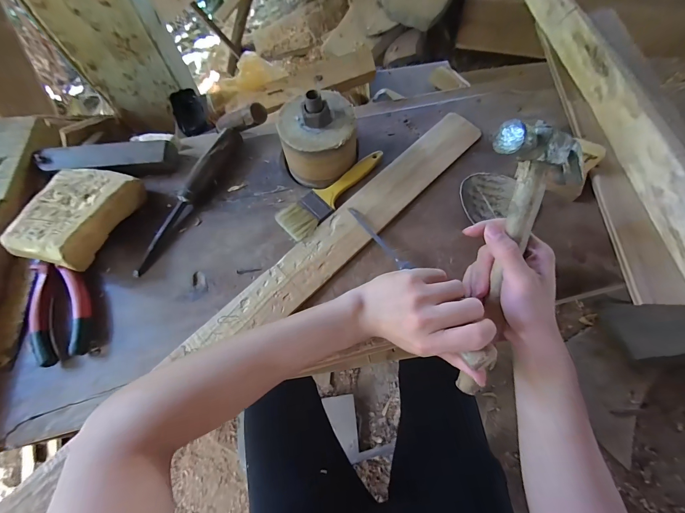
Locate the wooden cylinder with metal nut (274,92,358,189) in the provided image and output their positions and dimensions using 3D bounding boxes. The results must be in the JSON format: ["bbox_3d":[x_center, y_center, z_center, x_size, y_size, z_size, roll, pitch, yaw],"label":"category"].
[{"bbox_3d":[-0.031,-0.163,0.396,0.101,0.090,0.097,-11,69,-5],"label":"wooden cylinder with metal nut"}]

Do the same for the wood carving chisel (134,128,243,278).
[{"bbox_3d":[-0.212,-0.083,0.404,0.025,0.032,0.230,29,71,10],"label":"wood carving chisel"}]

